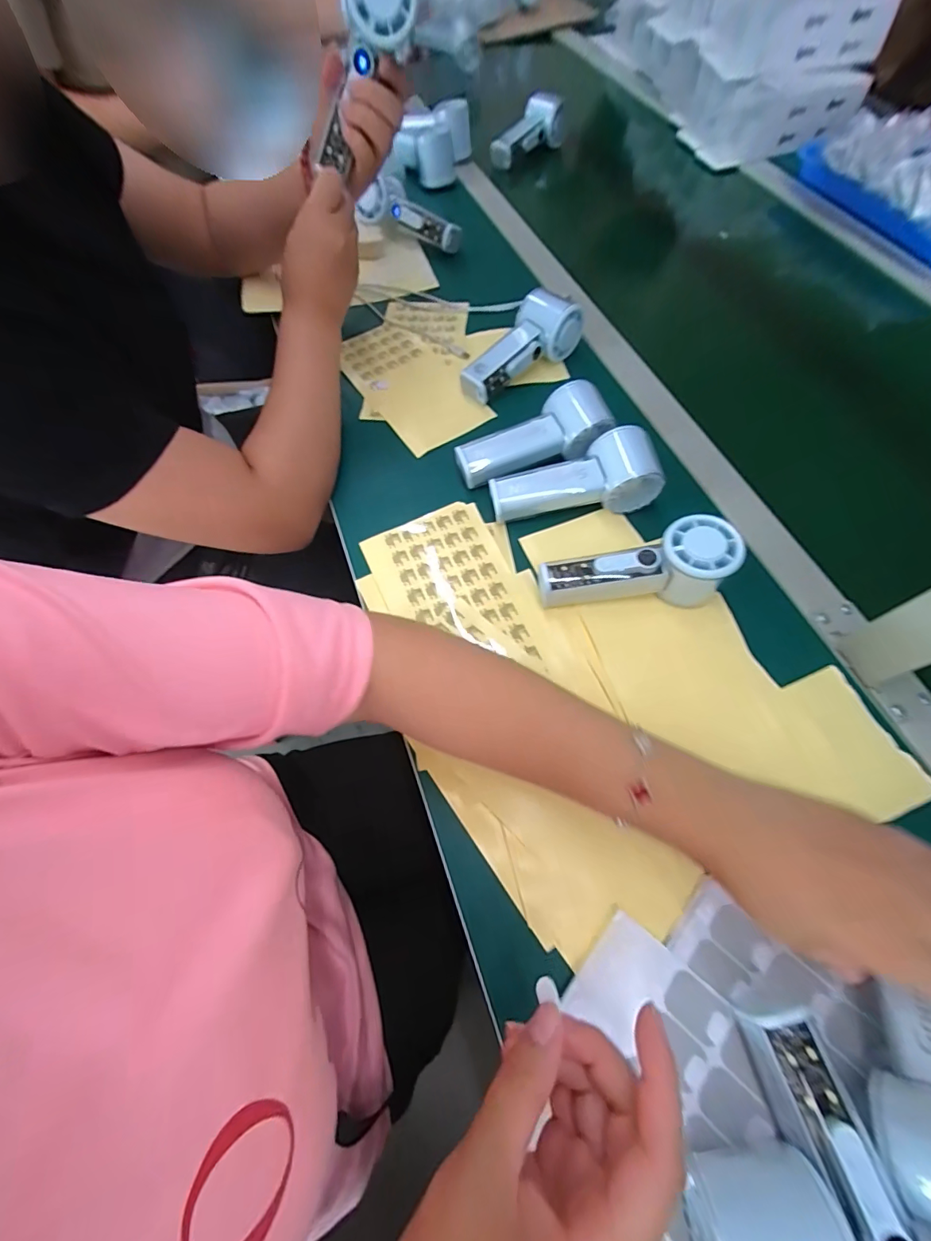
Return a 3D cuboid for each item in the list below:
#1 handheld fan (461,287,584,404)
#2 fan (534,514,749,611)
[{"bbox_3d":[0.053,-0.305,0.495,0.151,0.060,0.054,-34,67,-13],"label":"handheld fan"},{"bbox_3d":[0.139,-0.036,0.367,0.150,0.059,0.059,-13,64,-4],"label":"fan"}]

